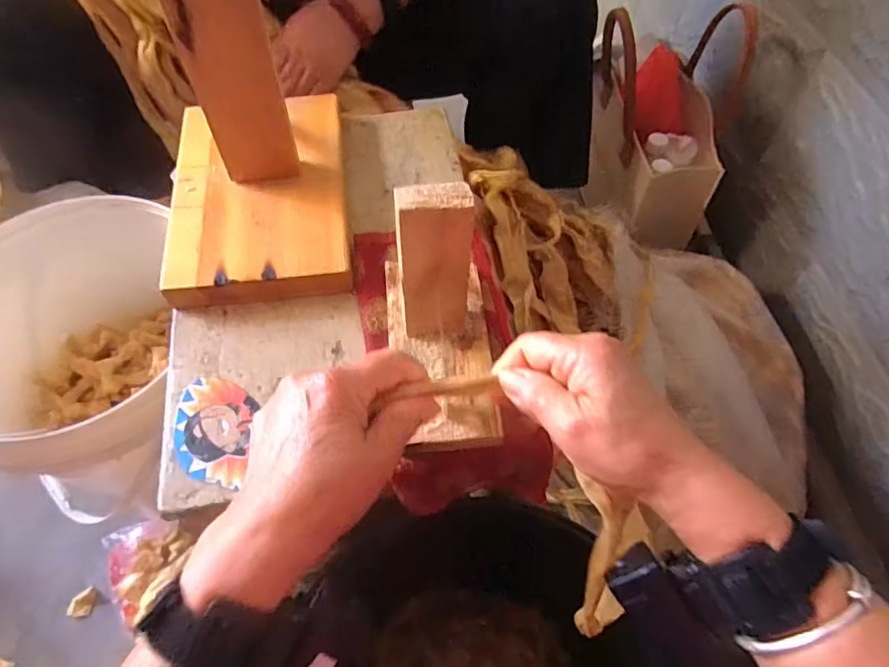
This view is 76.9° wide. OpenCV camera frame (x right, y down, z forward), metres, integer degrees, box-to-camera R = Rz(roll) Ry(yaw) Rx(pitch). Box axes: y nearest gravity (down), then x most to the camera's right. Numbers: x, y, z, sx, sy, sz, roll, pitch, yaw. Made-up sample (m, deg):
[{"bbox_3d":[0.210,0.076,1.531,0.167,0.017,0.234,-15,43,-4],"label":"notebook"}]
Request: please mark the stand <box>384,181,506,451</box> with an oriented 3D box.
[{"bbox_3d":[-0.001,-0.018,0.349,0.072,0.129,0.139,-6,58,-4],"label":"stand"}]

